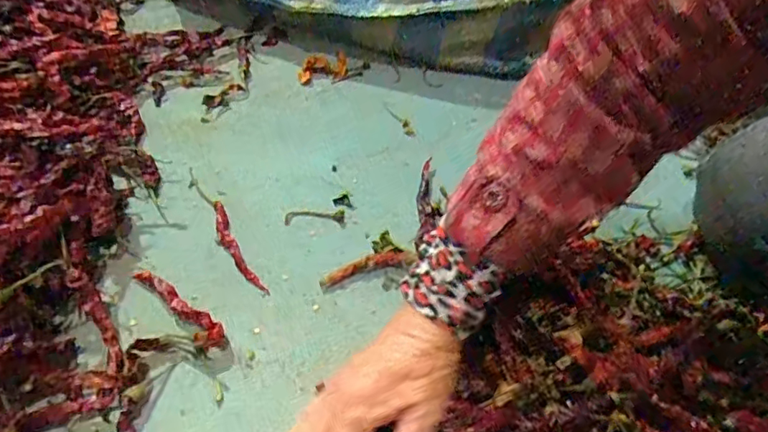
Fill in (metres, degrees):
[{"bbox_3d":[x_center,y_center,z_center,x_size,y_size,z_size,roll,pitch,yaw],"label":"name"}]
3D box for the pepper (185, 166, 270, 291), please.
[{"bbox_3d":[-0.131,0.008,0.450,0.015,0.010,0.141,-24,55,-22],"label":"pepper"}]

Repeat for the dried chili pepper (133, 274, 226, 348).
[{"bbox_3d":[-0.150,0.064,0.402,0.092,0.010,0.018,34,56,23],"label":"dried chili pepper"}]

